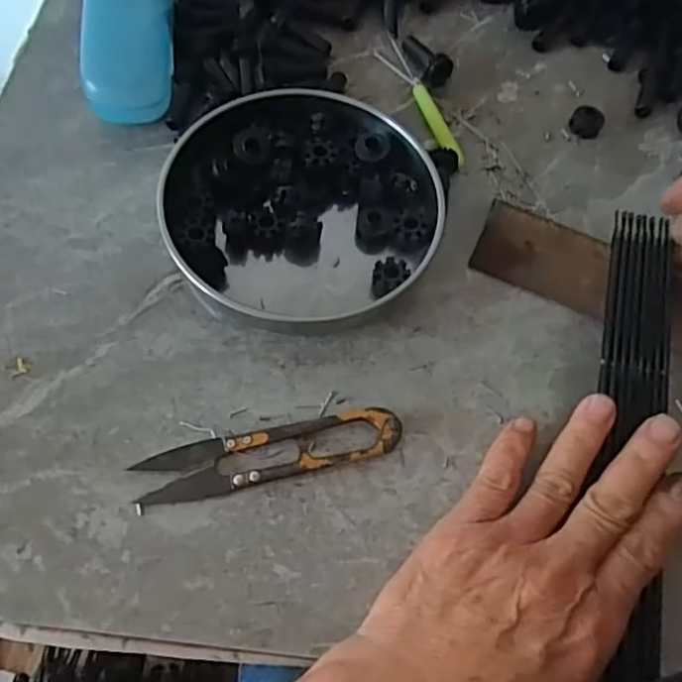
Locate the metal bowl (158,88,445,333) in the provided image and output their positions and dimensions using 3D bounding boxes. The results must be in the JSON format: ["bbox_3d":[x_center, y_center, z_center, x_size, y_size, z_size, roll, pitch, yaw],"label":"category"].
[{"bbox_3d":[-0.019,-0.073,0.336,0.135,0.031,0.132,2,64,-4],"label":"metal bowl"}]

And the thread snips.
[{"bbox_3d":[-0.031,0.050,0.286,0.115,0.008,0.024,-9,65,-10],"label":"thread snips"}]

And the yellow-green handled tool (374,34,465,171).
[{"bbox_3d":[0.049,-0.147,0.389,0.015,0.004,0.108,-20,68,-14],"label":"yellow-green handled tool"}]

